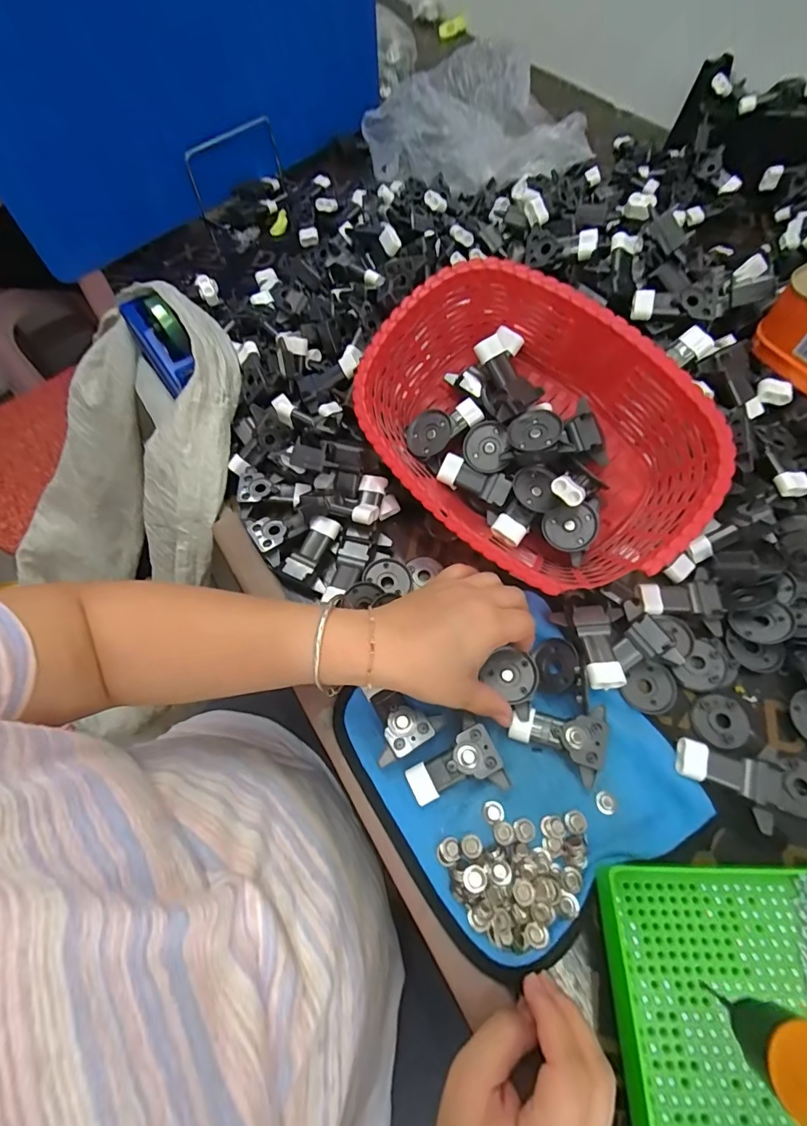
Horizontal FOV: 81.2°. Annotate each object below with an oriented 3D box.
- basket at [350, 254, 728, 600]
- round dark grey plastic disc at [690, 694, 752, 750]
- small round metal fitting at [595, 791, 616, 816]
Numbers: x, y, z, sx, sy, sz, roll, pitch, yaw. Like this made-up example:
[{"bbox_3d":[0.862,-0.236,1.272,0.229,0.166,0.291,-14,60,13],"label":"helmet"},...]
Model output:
[{"bbox_3d":[0.103,-0.105,0.392,0.281,0.095,0.199,41,93,13],"label":"basket"},{"bbox_3d":[0.238,0.118,0.352,0.042,0.006,0.037,-16,64,-6],"label":"round dark grey plastic disc"},{"bbox_3d":[0.141,0.167,0.327,0.012,0.004,0.014,-4,64,0],"label":"small round metal fitting"}]

